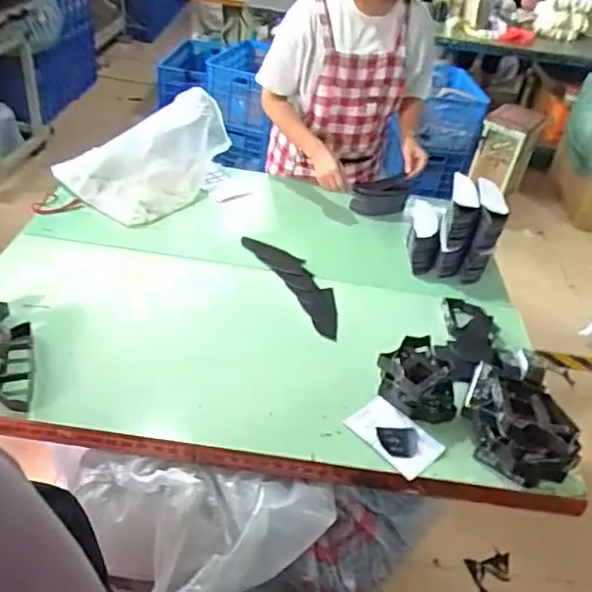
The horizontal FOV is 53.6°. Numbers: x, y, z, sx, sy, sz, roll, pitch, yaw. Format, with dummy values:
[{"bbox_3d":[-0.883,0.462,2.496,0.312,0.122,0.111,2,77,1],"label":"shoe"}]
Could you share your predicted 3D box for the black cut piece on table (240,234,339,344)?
[{"bbox_3d":[0.008,-0.034,1.350,0.106,0.018,0.363,-18,47,-29],"label":"black cut piece on table"}]

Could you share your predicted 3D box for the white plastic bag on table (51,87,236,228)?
[{"bbox_3d":[-0.358,-0.339,1.434,0.424,0.257,0.227,-10,40,-22],"label":"white plastic bag on table"}]

